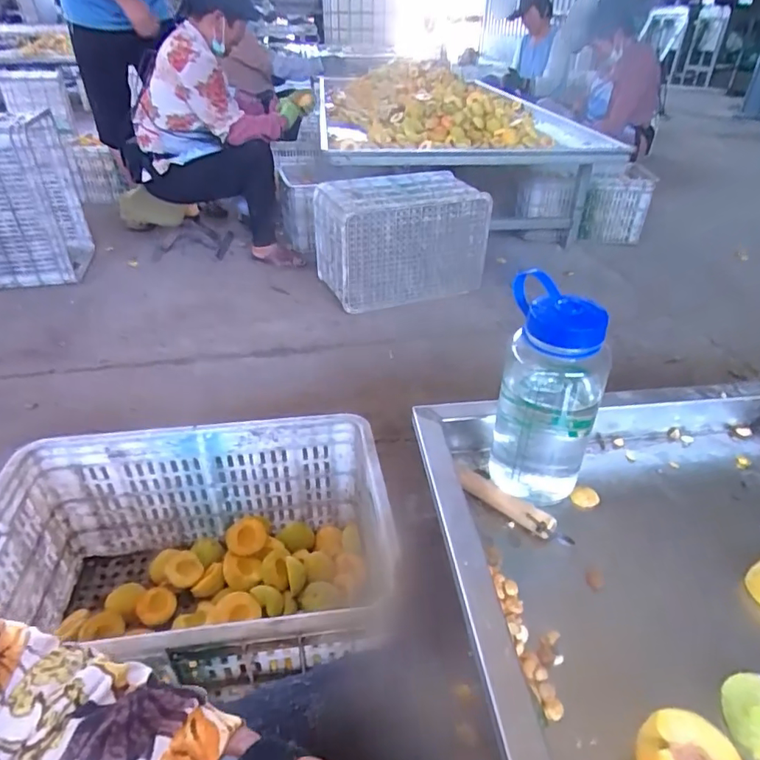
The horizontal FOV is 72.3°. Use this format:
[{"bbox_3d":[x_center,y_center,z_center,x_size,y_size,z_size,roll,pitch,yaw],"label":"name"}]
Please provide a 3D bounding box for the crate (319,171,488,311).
[{"bbox_3d":[0.072,-0.468,1.761,0.502,0.366,0.307,-15,38,-21],"label":"crate"}]

